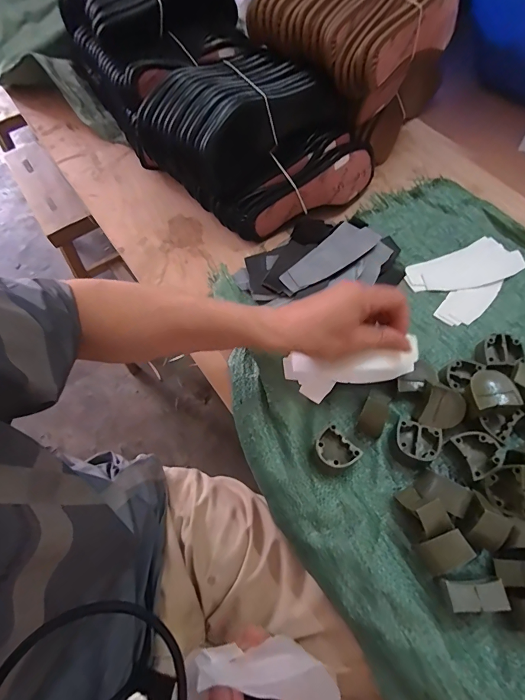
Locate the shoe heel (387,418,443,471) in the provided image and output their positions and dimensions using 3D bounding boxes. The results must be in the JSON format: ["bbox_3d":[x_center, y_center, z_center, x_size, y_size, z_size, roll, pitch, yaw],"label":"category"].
[{"bbox_3d":[0.157,0.096,0.384,0.046,0.025,0.044,24,66,15],"label":"shoe heel"}]

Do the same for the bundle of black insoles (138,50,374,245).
[{"bbox_3d":[-0.005,-0.283,0.527,0.269,0.143,0.203,31,68,18],"label":"bundle of black insoles"}]

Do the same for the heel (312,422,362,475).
[{"bbox_3d":[0.073,0.104,0.381,0.037,0.020,0.041,-36,66,-15],"label":"heel"}]

